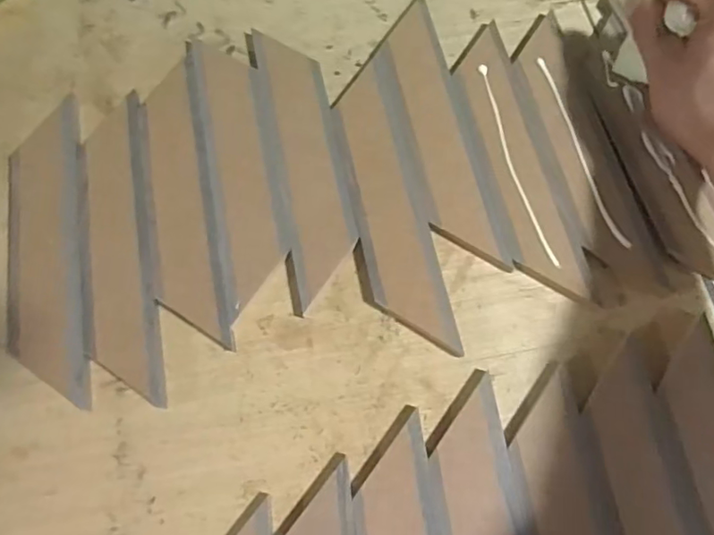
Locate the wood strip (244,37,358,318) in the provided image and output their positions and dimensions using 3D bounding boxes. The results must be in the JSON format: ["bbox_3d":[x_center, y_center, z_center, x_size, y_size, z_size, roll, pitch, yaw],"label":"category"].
[{"bbox_3d":[-0.036,-0.078,0.388,0.049,0.006,0.214,-12,69,-3],"label":"wood strip"}]

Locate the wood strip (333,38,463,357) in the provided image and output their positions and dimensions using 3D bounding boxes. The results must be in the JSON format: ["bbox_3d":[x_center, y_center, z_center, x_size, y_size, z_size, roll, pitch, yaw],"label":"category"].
[{"bbox_3d":[0.019,-0.051,0.374,0.050,0.012,0.219,-10,69,-2],"label":"wood strip"}]

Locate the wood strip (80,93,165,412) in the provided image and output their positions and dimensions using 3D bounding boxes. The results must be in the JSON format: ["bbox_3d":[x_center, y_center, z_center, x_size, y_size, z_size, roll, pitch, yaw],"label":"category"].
[{"bbox_3d":[-0.156,-0.017,0.362,0.043,0.007,0.207,-11,69,-3],"label":"wood strip"}]

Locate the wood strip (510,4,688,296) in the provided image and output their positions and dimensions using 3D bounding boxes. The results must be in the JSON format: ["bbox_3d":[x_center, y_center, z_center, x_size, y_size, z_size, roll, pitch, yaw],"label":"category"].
[{"bbox_3d":[0.152,-0.080,0.372,0.050,0.007,0.199,-14,69,-4],"label":"wood strip"}]

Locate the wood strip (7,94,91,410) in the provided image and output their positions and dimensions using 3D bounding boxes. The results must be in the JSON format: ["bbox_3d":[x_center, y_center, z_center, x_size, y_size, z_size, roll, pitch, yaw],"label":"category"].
[{"bbox_3d":[-0.205,-0.015,0.366,0.050,0.006,0.209,-11,69,-3],"label":"wood strip"}]

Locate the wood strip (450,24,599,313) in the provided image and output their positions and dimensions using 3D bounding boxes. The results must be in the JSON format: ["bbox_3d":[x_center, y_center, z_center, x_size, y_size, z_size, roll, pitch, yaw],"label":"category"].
[{"bbox_3d":[0.108,-0.074,0.376,0.042,0.005,0.205,-12,69,-3],"label":"wood strip"}]

